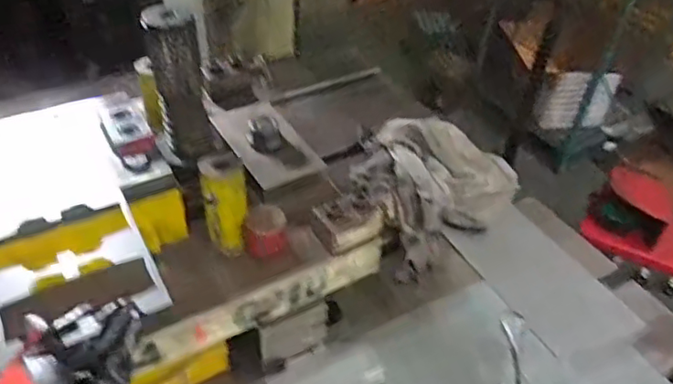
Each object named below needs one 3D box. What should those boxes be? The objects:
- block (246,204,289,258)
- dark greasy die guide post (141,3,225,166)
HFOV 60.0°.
[{"bbox_3d":[-0.068,0.038,0.566,0.038,0.039,0.033,-4,42,-7],"label":"block"},{"bbox_3d":[-0.150,-0.098,0.574,0.051,0.156,0.042,-16,44,-19],"label":"dark greasy die guide post"}]

